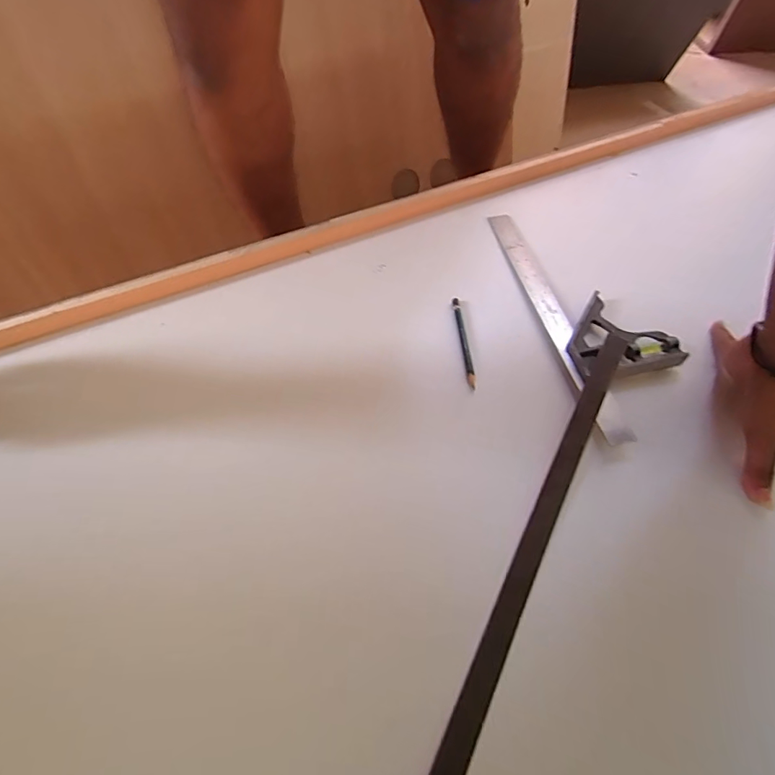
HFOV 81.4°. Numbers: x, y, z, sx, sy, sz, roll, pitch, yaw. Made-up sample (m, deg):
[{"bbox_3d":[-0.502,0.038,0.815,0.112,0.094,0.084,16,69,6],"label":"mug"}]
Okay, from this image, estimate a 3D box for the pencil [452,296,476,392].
[{"bbox_3d":[0.074,-0.044,0.437,0.006,0.006,0.105,-3,59,-5],"label":"pencil"}]

